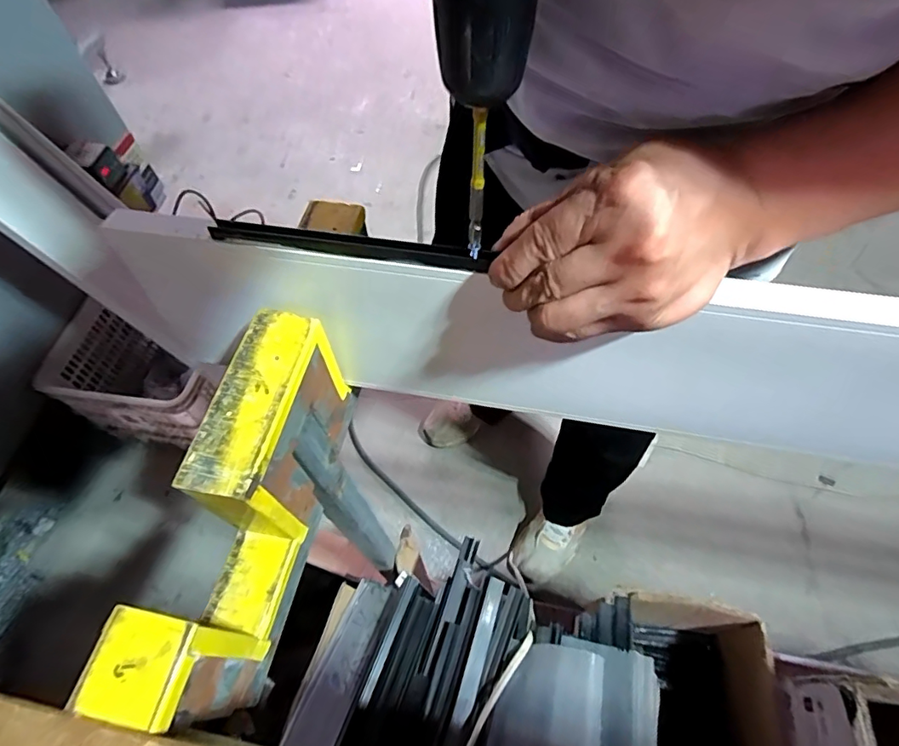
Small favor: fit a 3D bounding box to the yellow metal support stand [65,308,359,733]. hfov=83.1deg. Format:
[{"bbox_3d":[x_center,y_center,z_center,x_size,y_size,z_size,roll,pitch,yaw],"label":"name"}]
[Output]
[{"bbox_3d":[-0.124,0.082,0.322,0.045,0.118,0.219,8,60,8],"label":"yellow metal support stand"}]

